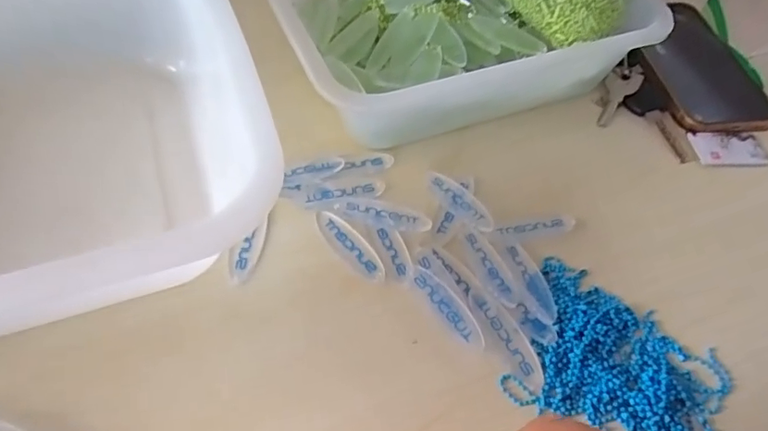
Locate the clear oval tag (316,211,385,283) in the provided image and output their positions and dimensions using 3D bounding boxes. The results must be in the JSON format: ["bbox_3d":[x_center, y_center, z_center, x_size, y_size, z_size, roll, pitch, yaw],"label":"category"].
[{"bbox_3d":[-0.020,0.017,0.296,0.018,0.004,0.056,-34,64,-25],"label":"clear oval tag"}]

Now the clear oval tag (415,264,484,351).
[{"bbox_3d":[0.034,0.048,0.272,0.017,0.004,0.053,-27,61,-22],"label":"clear oval tag"}]

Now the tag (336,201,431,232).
[{"bbox_3d":[0.000,-0.001,0.308,0.055,0.004,0.018,12,55,4],"label":"tag"}]

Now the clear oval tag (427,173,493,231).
[{"bbox_3d":[0.046,-0.010,0.315,0.019,0.007,0.054,-33,63,-24],"label":"clear oval tag"}]

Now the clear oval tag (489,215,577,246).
[{"bbox_3d":[0.089,0.008,0.308,0.054,0.005,0.013,-11,56,-12],"label":"clear oval tag"}]

